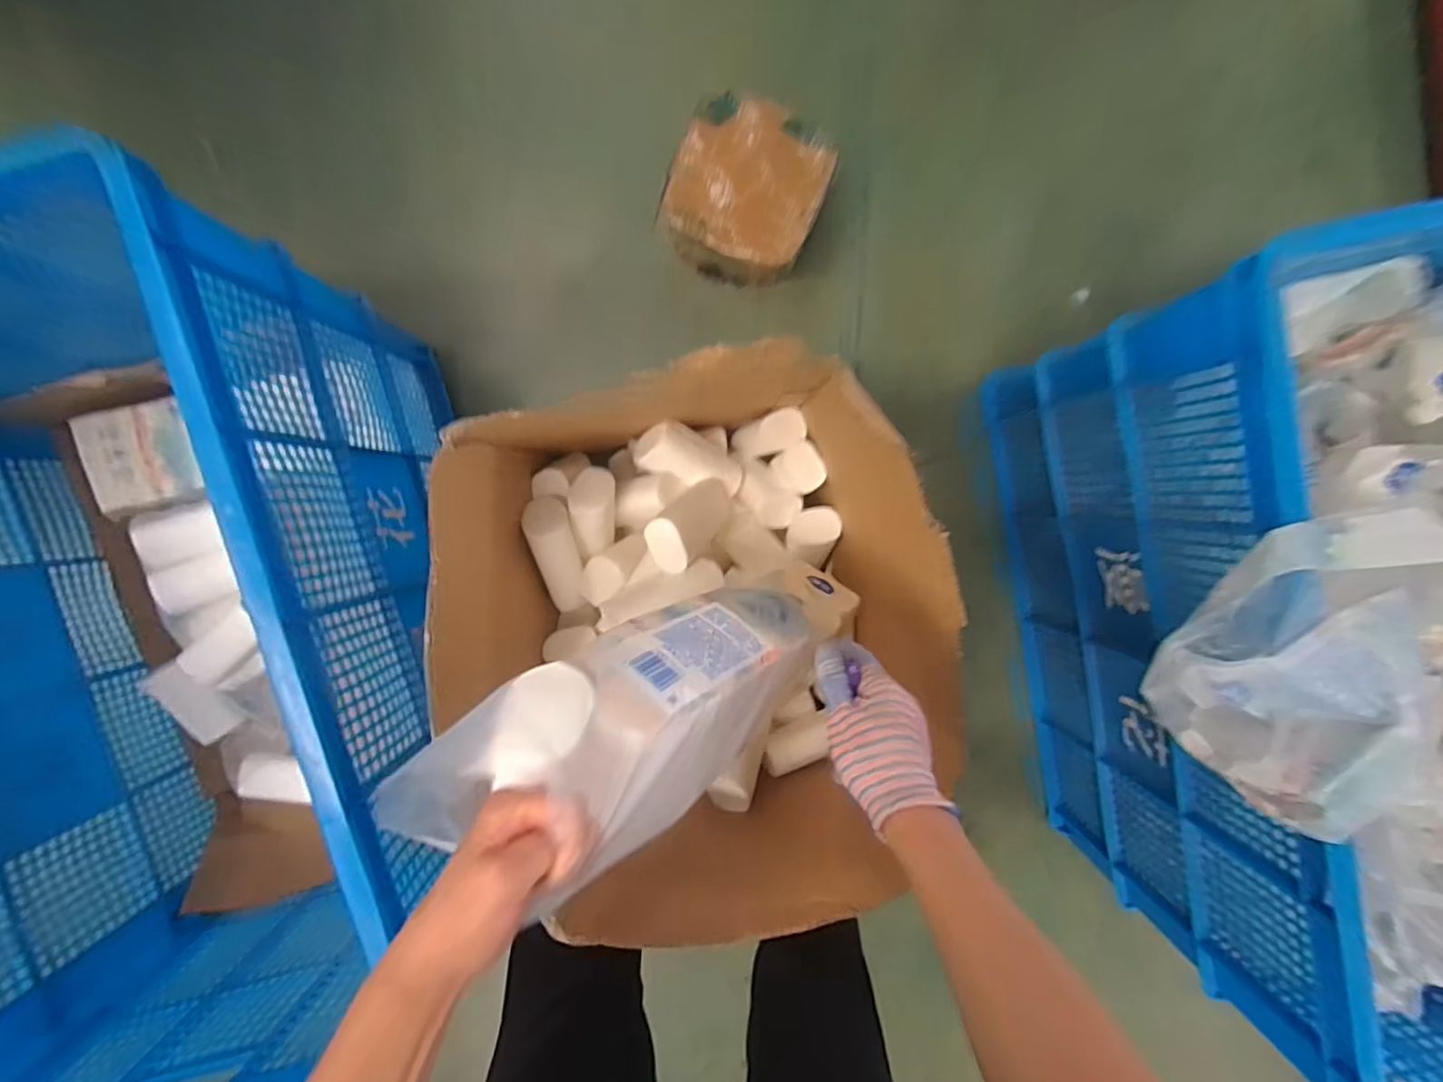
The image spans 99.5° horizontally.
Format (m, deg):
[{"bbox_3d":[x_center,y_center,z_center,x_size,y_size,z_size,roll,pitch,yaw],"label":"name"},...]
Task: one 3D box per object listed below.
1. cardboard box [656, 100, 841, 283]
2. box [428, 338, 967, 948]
[{"bbox_3d":[0.035,-0.483,0.871,0.198,0.135,0.195,24,93,-3],"label":"cardboard box"},{"bbox_3d":[-0.030,0.091,0.699,0.461,0.383,0.483,-14,94,0],"label":"box"}]

